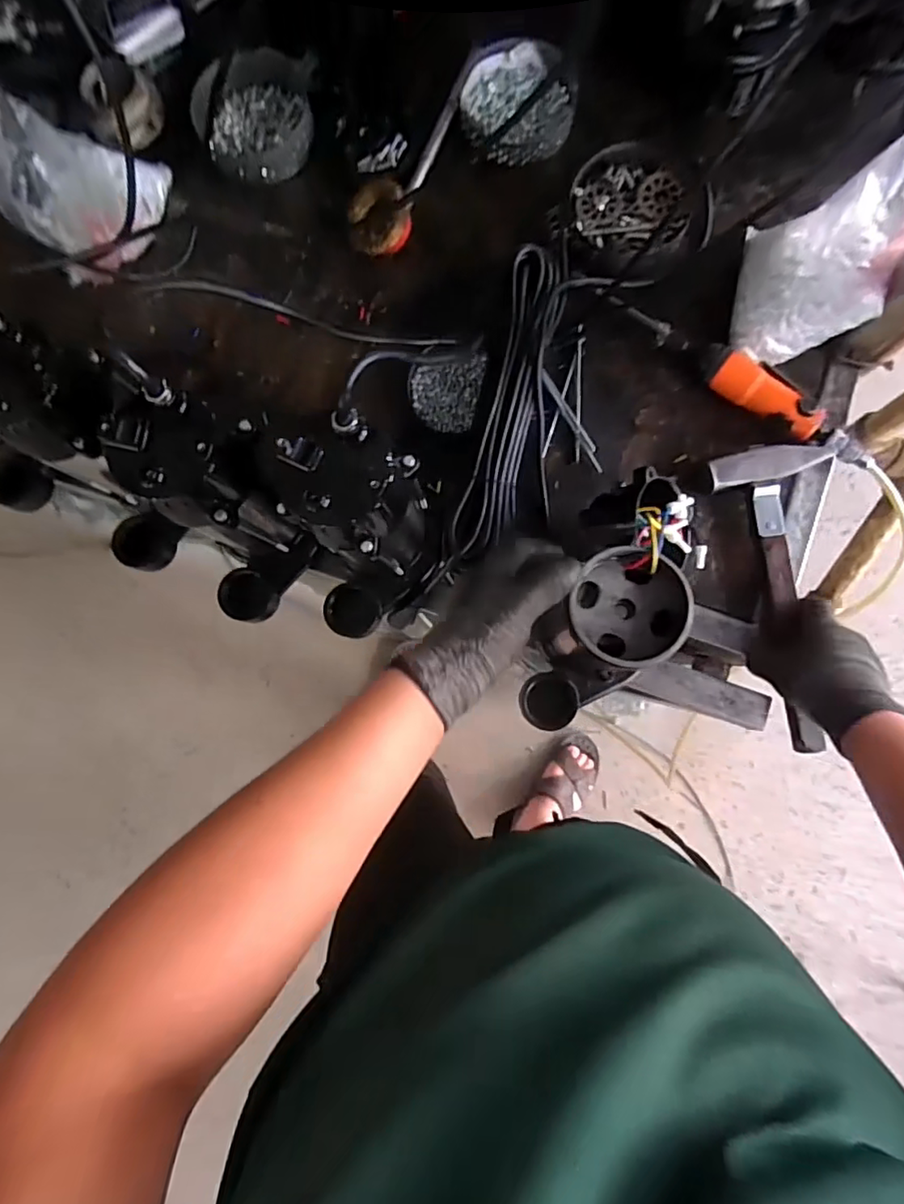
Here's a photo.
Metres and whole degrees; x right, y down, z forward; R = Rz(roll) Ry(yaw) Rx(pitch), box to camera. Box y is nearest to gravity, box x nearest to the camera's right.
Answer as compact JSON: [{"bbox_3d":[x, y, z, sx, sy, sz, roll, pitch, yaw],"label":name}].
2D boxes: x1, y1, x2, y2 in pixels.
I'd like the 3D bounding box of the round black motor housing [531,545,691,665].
[{"bbox_3d":[0.125,0.003,0.444,0.102,0.031,0.085,10,85,4],"label":"round black motor housing"}]

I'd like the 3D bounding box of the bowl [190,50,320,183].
[{"bbox_3d":[-0.233,-0.588,0.697,0.150,0.032,0.148,0,84,3],"label":"bowl"}]

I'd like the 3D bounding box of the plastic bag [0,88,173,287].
[{"bbox_3d":[-0.397,-0.453,0.624,0.117,0.129,0.161,30,87,6],"label":"plastic bag"}]

